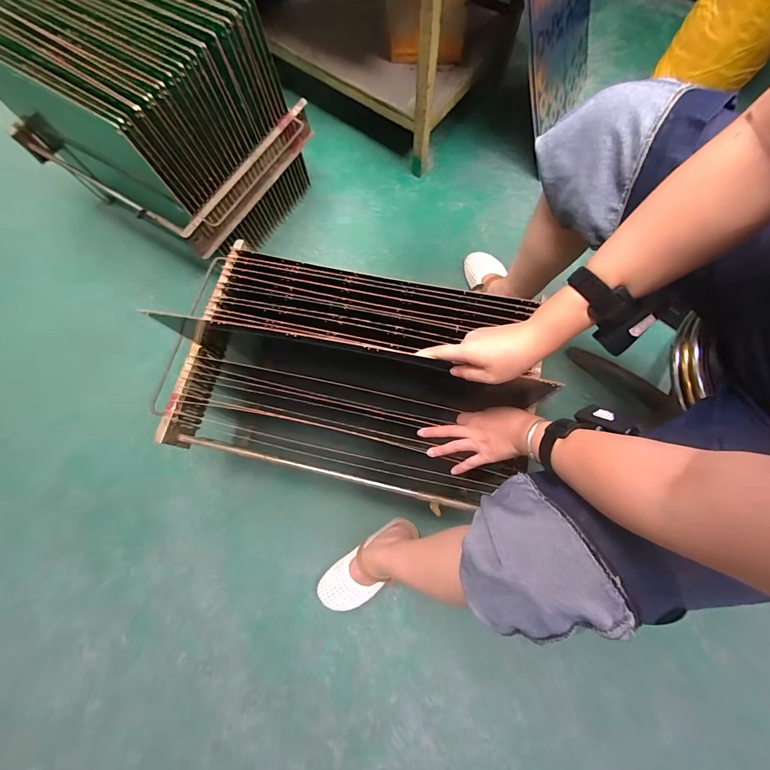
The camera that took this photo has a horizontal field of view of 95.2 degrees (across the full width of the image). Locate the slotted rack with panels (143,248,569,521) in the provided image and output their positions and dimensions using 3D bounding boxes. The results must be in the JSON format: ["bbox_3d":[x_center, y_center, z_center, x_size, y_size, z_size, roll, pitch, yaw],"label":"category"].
[{"bbox_3d":[-0.064,-0.007,0.676,0.551,0.206,0.355,13,77,3],"label":"slotted rack with panels"}]

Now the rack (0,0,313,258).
[{"bbox_3d":[-0.495,-0.581,0.769,0.507,0.400,0.382,33,79,11],"label":"rack"}]

